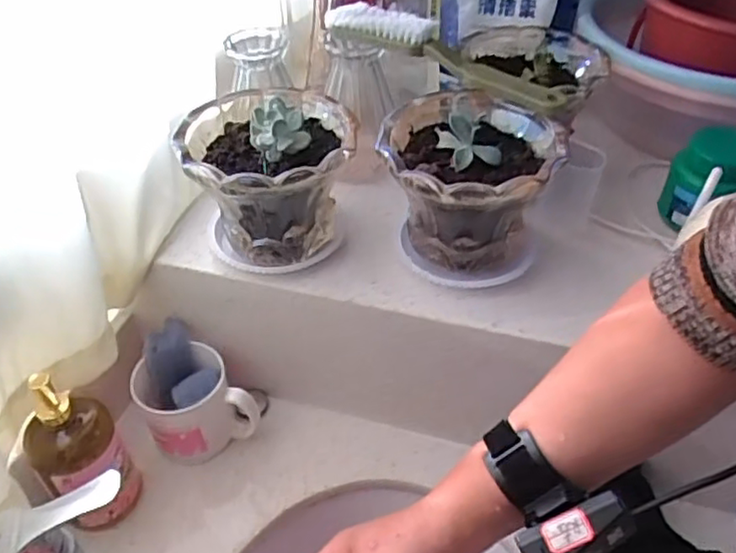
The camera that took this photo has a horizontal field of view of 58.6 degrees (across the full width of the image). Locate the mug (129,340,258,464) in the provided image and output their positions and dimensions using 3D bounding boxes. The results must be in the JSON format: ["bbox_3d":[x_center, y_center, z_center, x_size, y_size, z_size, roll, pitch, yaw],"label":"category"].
[{"bbox_3d":[-0.174,0.132,0.682,0.114,0.107,0.083,-20,47,-17],"label":"mug"}]

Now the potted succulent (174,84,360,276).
[{"bbox_3d":[-0.087,-0.093,0.611,0.153,0.146,0.160,-7,44,-4],"label":"potted succulent"}]

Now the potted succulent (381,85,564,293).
[{"bbox_3d":[0.091,-0.076,0.601,0.150,0.129,0.151,8,45,11],"label":"potted succulent"}]

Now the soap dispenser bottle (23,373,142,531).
[{"bbox_3d":[-0.261,0.160,0.595,0.072,0.193,0.065,-29,50,-25],"label":"soap dispenser bottle"}]

